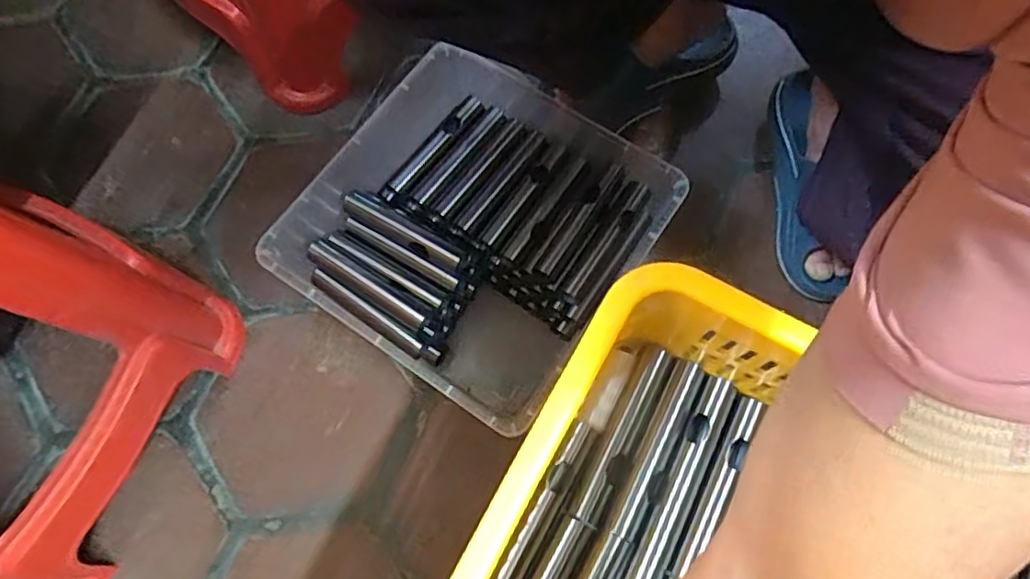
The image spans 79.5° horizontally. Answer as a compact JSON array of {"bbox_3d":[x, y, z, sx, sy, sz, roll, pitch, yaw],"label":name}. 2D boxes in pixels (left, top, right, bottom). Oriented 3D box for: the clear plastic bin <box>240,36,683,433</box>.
[{"bbox_3d":[-0.033,-0.054,0.643,0.291,0.140,0.309,33,74,11],"label":"clear plastic bin"}]

